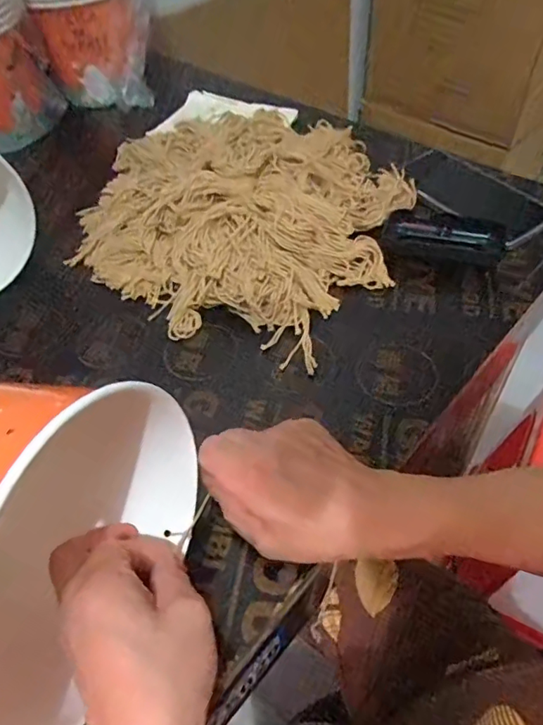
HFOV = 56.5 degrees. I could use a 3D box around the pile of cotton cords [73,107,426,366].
[{"bbox_3d":[-0.042,-0.178,0.526,0.370,0.053,0.307,32,60,27],"label":"pile of cotton cords"}]

